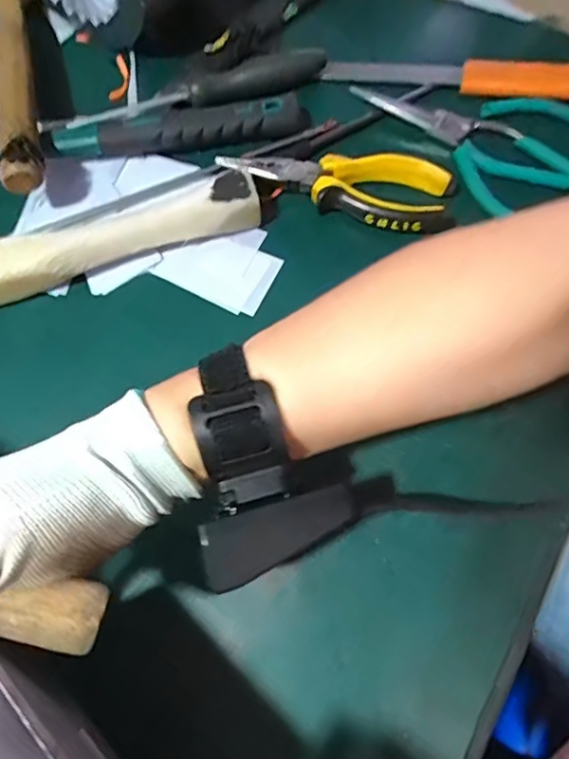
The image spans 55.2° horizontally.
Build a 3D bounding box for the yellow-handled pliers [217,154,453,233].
[{"bbox_3d":[0.036,-0.133,0.358,0.150,0.013,0.050,15,71,6],"label":"yellow-handled pliers"}]

